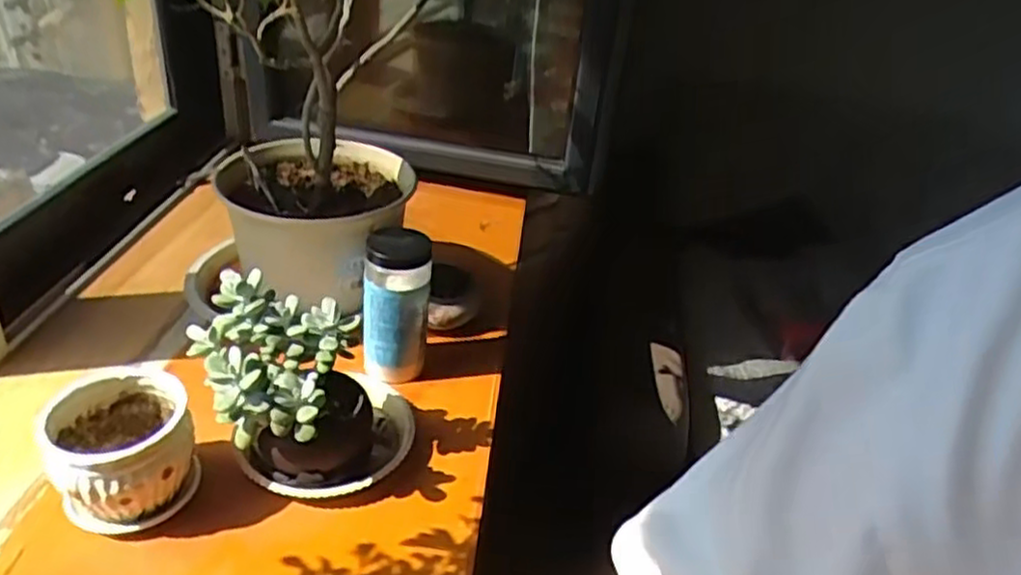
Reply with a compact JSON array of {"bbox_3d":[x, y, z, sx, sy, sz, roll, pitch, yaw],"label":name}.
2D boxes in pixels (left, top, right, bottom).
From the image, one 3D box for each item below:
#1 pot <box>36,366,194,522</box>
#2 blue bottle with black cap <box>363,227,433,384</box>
[{"bbox_3d":[-0.302,0.132,0.574,0.098,0.097,0.101,-11,37,-27],"label":"pot"},{"bbox_3d":[-0.113,0.020,0.728,0.065,0.155,0.058,0,33,-10],"label":"blue bottle with black cap"}]

